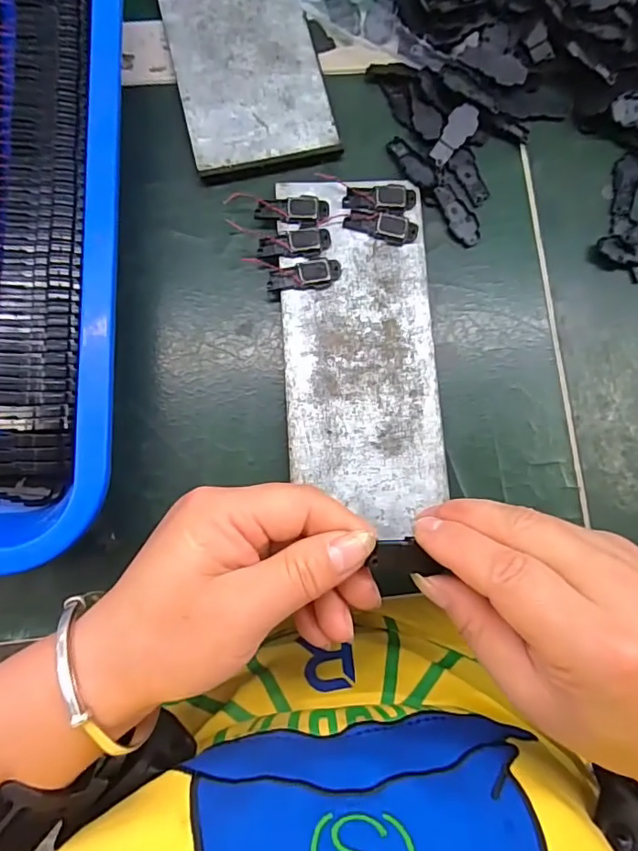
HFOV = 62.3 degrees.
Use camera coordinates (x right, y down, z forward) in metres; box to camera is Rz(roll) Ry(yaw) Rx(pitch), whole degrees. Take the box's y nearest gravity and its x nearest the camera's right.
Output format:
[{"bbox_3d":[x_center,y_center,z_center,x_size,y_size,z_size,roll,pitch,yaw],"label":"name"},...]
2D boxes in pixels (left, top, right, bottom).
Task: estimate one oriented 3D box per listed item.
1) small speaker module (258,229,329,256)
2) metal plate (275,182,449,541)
[{"bbox_3d":[-0.013,-0.097,0.280,0.038,0.004,0.014,-6,83,-3],"label":"small speaker module"},{"bbox_3d":[0.021,-0.039,0.276,0.078,0.011,0.184,-3,82,-3],"label":"metal plate"}]

